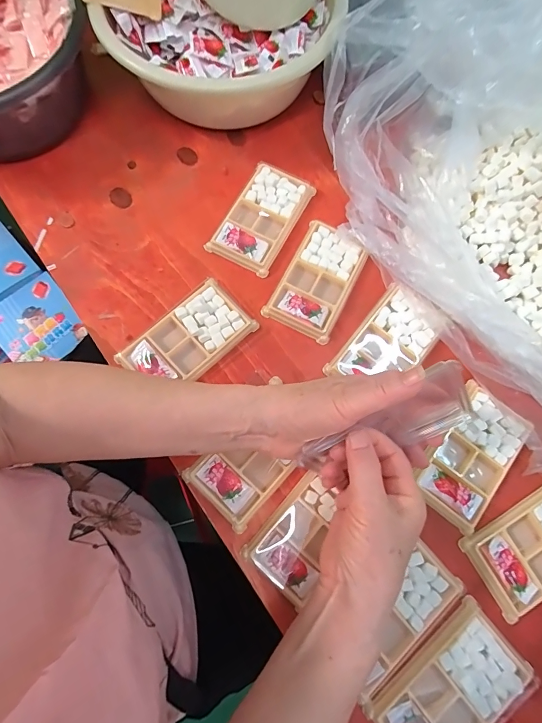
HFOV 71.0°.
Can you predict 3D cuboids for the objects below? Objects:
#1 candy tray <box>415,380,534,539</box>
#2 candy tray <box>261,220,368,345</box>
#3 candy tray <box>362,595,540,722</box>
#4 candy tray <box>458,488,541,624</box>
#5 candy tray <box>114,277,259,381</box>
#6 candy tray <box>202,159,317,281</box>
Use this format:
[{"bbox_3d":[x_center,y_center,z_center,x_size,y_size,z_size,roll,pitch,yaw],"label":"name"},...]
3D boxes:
[{"bbox_3d":[0.205,0.096,0.388,0.073,0.014,0.131,38,77,8],"label":"candy tray"},{"bbox_3d":[0.054,-0.093,0.434,0.074,0.012,0.127,27,76,5],"label":"candy tray"},{"bbox_3d":[0.159,0.292,0.335,0.137,0.016,0.079,-38,79,-10],"label":"candy tray"},{"bbox_3d":[0.261,0.177,0.370,0.130,0.019,0.076,-30,78,-9],"label":"candy tray"},{"bbox_3d":[-0.088,-0.023,0.412,0.129,0.016,0.075,-41,80,-11],"label":"candy tray"},{"bbox_3d":[-0.010,-0.173,0.454,0.073,0.013,0.133,27,76,5],"label":"candy tray"}]

